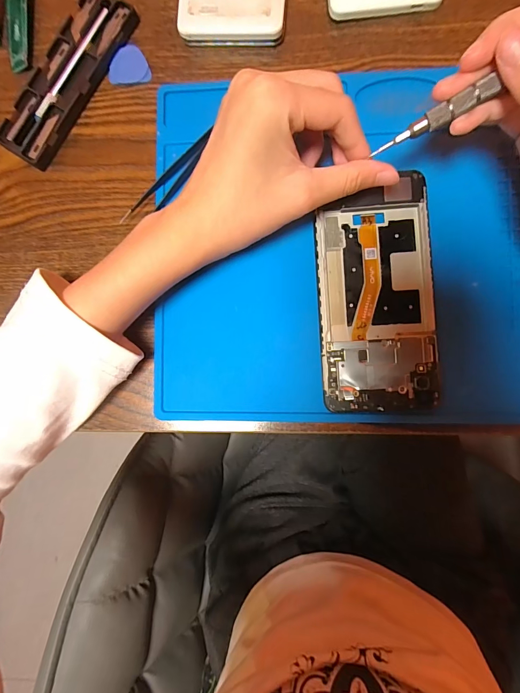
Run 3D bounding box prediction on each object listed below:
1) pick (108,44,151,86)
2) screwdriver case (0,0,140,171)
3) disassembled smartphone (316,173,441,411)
[{"bbox_3d":[-0.092,-0.198,0.241,0.028,0.004,0.026,0,91,1],"label":"pick"},{"bbox_3d":[-0.134,-0.187,0.240,0.038,0.009,0.126,33,90,4],"label":"screwdriver case"},{"bbox_3d":[0.073,-0.031,0.216,0.070,0.006,0.141,-3,88,3],"label":"disassembled smartphone"}]

